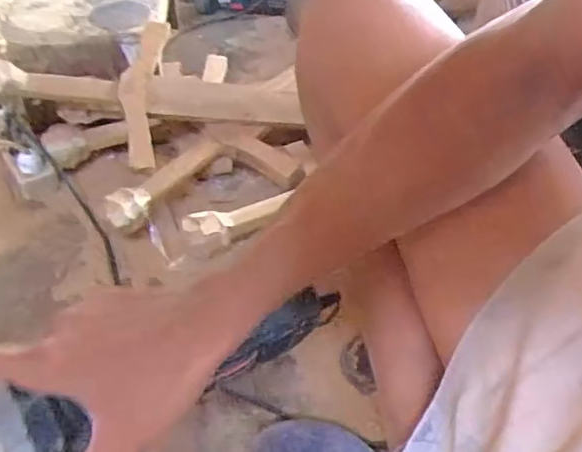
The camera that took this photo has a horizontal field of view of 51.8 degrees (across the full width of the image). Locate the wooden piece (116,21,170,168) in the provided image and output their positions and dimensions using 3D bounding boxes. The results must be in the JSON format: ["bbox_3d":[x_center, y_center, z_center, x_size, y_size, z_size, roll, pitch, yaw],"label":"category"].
[{"bbox_3d":[-0.207,-0.180,0.840,0.052,0.084,0.220,2,63,-2],"label":"wooden piece"}]

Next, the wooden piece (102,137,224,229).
[{"bbox_3d":[-0.165,-0.055,0.775,0.047,0.047,0.170,31,50,24],"label":"wooden piece"}]

